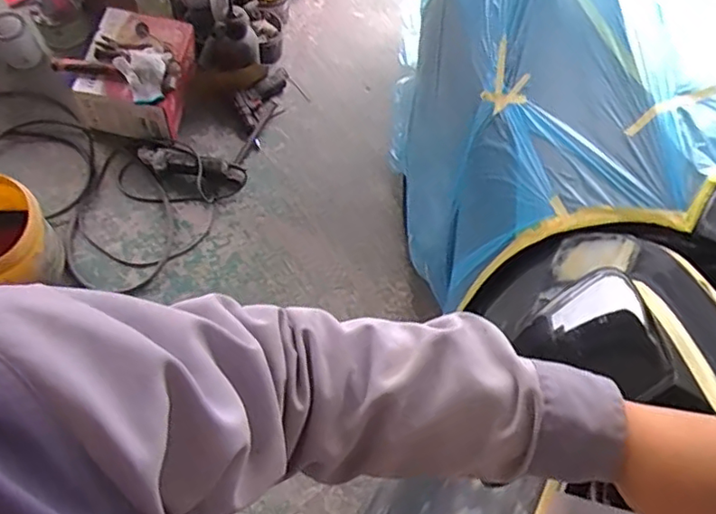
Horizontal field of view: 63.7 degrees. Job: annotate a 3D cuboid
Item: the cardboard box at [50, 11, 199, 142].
[{"bbox_3d":[-0.655,-0.547,1.680,0.334,0.182,0.350,10,65,5],"label":"cardboard box"}]

